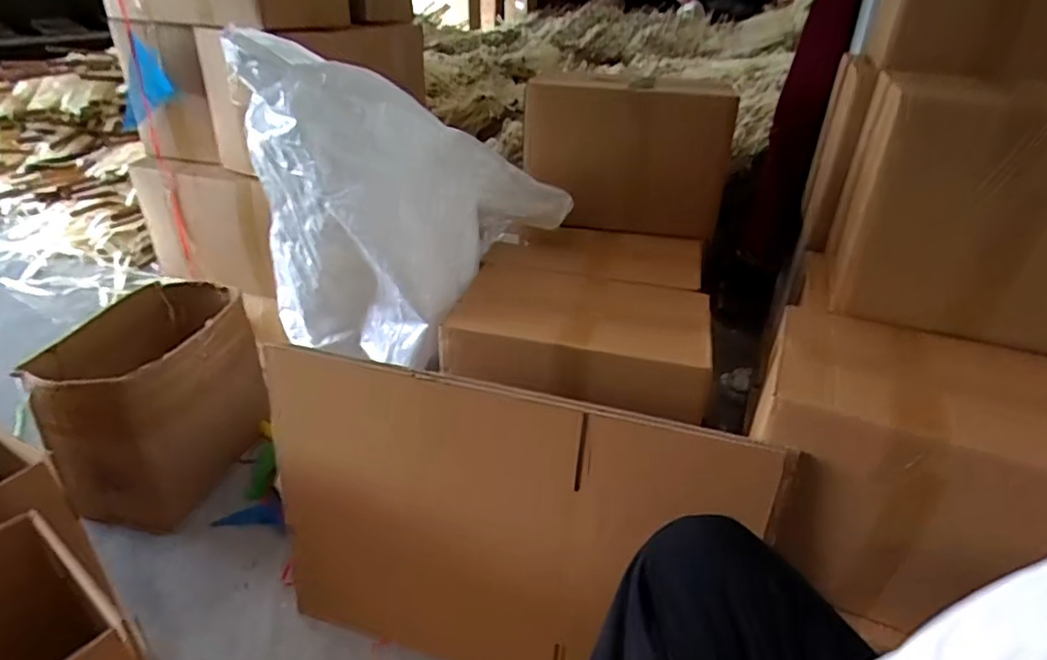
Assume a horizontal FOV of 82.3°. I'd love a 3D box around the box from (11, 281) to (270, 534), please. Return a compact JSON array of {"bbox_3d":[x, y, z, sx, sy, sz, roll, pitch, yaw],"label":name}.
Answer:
[{"bbox_3d":[-0.648,0.123,1.108,0.215,0.292,0.356,6,31,7],"label":"box"}]

